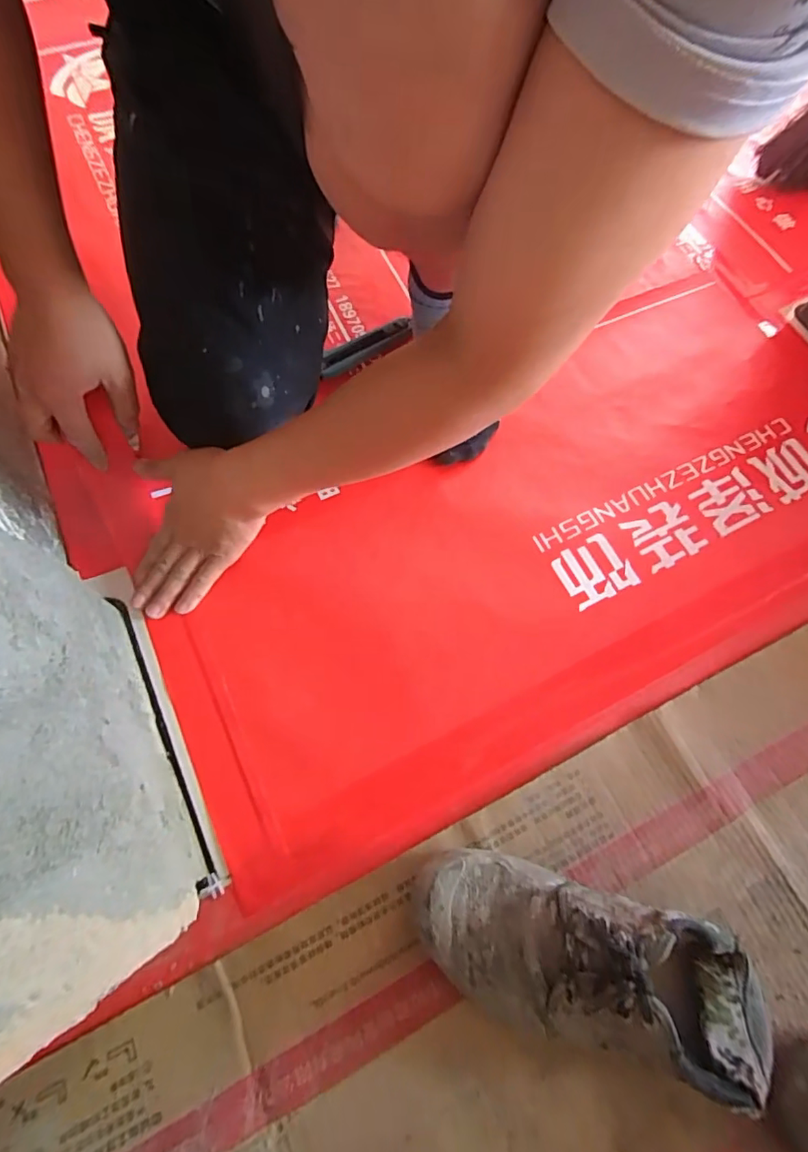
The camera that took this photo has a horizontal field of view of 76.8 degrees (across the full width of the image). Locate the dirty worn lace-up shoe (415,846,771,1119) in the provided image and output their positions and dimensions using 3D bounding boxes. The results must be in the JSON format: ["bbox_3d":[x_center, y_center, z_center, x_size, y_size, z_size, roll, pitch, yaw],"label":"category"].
[{"bbox_3d":[0.133,0.268,0.356,0.253,0.088,0.095,16,69,3],"label":"dirty worn lace-up shoe"}]

